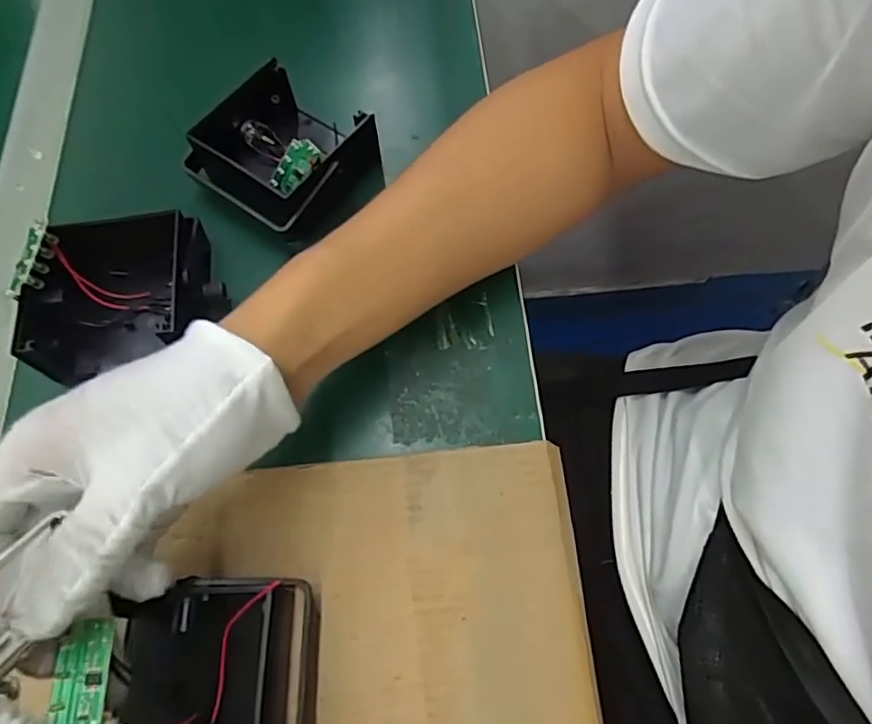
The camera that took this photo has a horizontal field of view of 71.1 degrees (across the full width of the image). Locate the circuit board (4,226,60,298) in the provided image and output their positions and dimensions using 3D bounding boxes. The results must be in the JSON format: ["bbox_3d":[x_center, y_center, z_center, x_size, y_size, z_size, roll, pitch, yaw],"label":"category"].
[{"bbox_3d":[-0.218,-0.055,0.330,0.014,0.011,0.044,-2,67,2],"label":"circuit board"}]

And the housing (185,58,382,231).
[{"bbox_3d":[-0.096,-0.132,0.381,0.113,0.053,0.090,35,73,16],"label":"housing"}]

